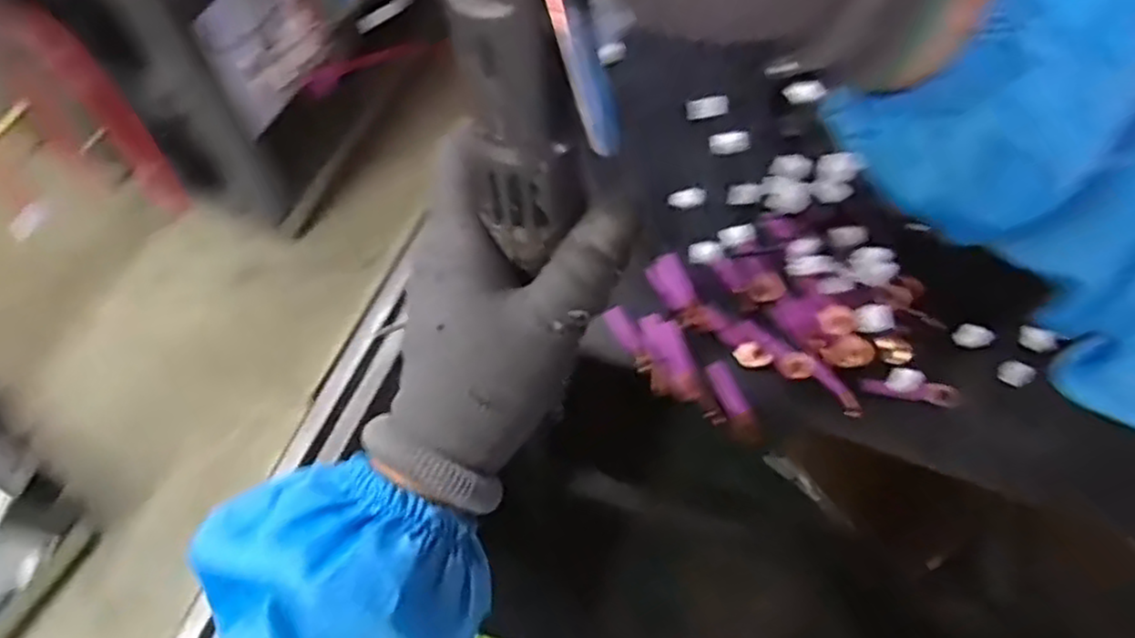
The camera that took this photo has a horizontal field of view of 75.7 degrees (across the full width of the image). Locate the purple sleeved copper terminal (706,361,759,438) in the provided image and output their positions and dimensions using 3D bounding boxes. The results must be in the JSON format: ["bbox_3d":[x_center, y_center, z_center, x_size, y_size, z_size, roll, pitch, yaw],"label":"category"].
[{"bbox_3d":[0.121,0.058,0.534,0.014,0.014,0.062,-18,64,-9],"label":"purple sleeved copper terminal"}]

